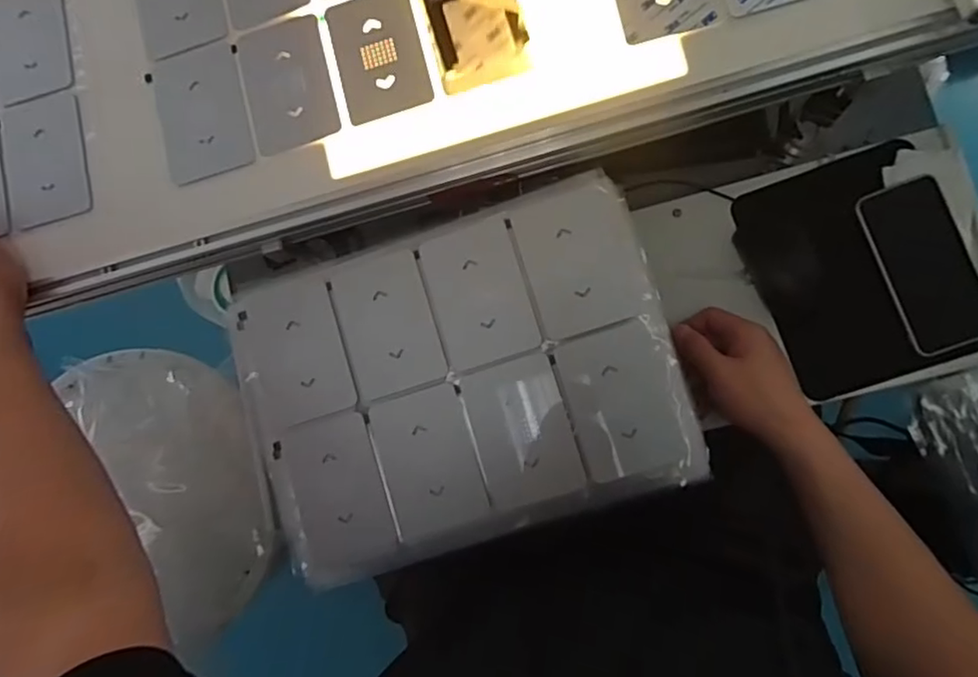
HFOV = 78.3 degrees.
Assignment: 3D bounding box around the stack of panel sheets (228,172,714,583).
[{"bbox_3d":[-0.028,0.034,0.510,0.353,0.019,0.262,-17,82,6],"label":"stack of panel sheets"}]

